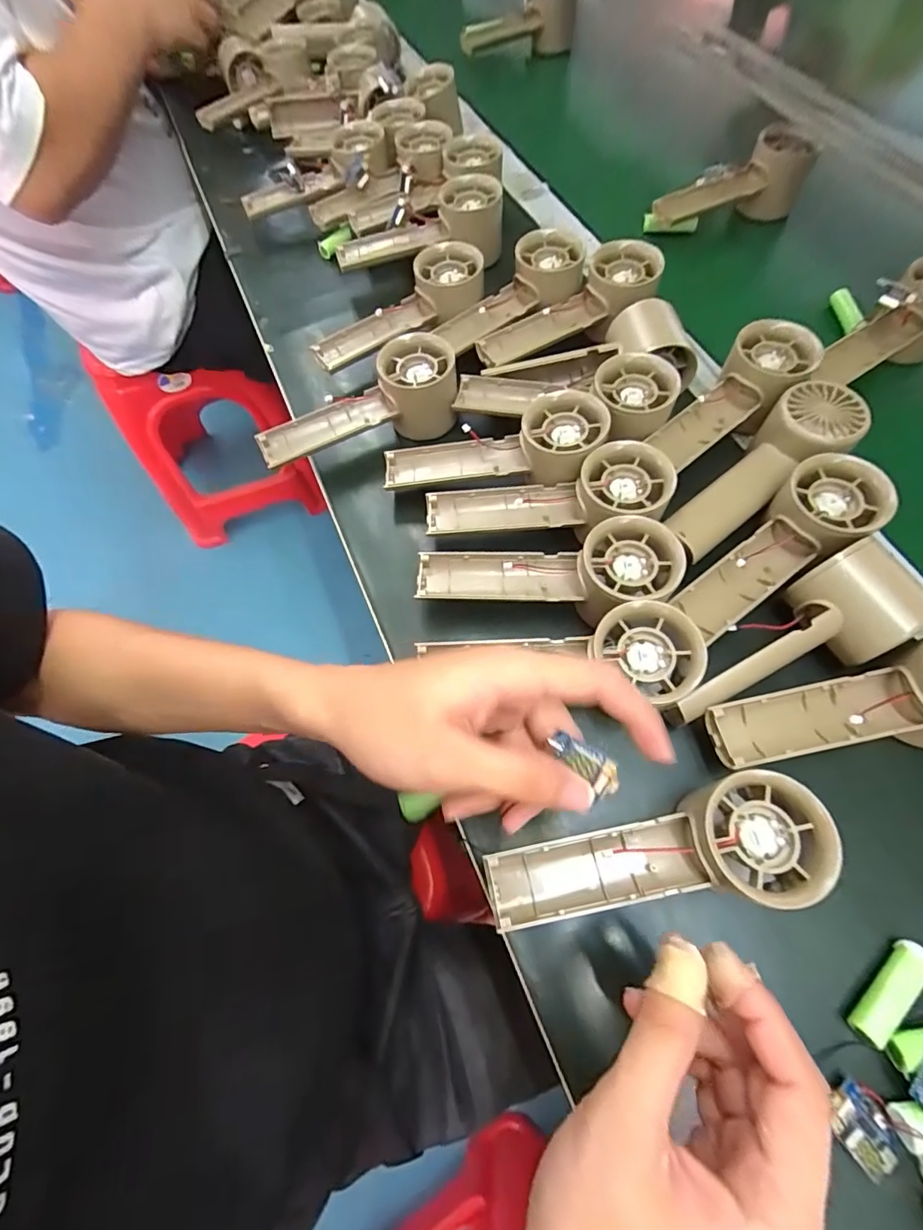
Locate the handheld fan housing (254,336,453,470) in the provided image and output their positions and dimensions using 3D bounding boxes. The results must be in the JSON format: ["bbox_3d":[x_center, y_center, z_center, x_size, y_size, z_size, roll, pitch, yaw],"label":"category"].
[{"bbox_3d":[-0.080,-0.159,0.391,0.156,0.052,0.056,-21,66,-5],"label":"handheld fan housing"}]

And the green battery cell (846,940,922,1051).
[{"bbox_3d":[0.202,0.177,0.240,0.053,0.012,0.014,-40,69,-13],"label":"green battery cell"}]

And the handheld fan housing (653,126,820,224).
[{"bbox_3d":[0.253,-0.417,0.489,0.148,0.051,0.065,-17,66,-3],"label":"handheld fan housing"}]

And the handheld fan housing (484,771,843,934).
[{"bbox_3d":[0.089,0.117,0.248,0.151,0.052,0.051,-11,66,0],"label":"handheld fan housing"}]

